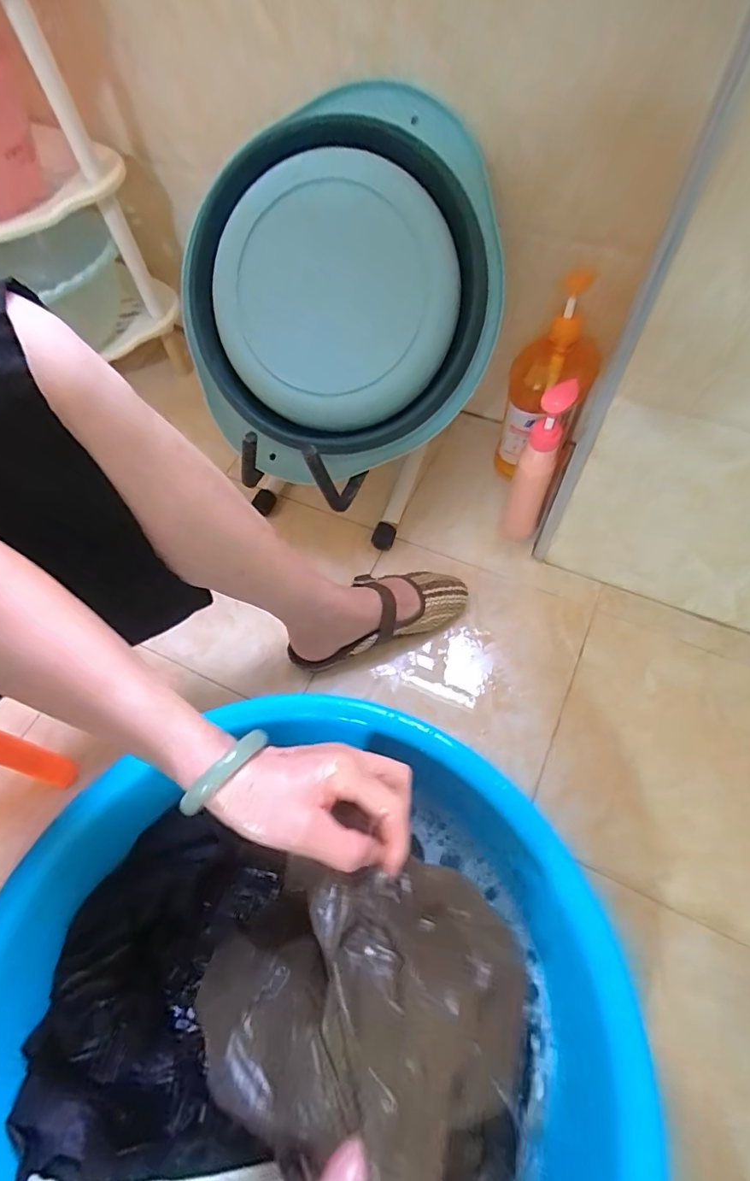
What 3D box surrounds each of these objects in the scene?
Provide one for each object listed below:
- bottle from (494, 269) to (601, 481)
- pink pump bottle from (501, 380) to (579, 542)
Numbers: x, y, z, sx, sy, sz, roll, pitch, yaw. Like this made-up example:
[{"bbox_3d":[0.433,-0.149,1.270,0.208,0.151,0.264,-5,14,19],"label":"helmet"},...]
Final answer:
[{"bbox_3d":[0.223,-0.264,0.685,0.091,0.262,0.084,-19,61,-7],"label":"bottle"},{"bbox_3d":[0.204,-0.151,0.651,0.052,0.225,0.055,17,63,12],"label":"pink pump bottle"}]

